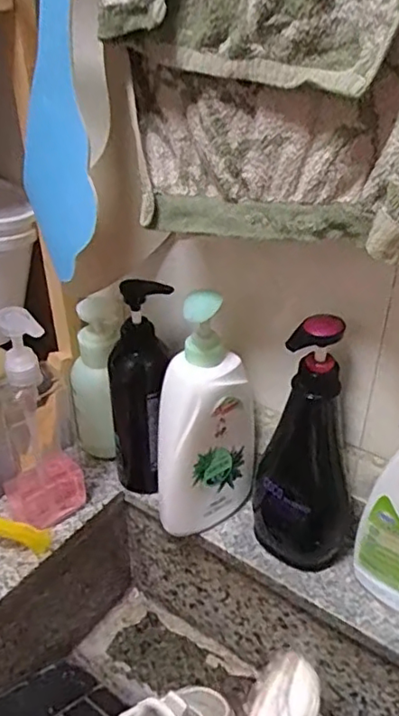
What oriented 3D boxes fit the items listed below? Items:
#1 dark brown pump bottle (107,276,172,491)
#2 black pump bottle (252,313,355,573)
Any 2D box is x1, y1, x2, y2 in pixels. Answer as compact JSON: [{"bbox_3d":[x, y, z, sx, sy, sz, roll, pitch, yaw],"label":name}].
[{"bbox_3d":[-0.063,0.040,0.644,0.066,0.243,0.056,6,35,8],"label":"dark brown pump bottle"},{"bbox_3d":[0.102,0.089,0.568,0.096,0.263,0.060,7,35,11],"label":"black pump bottle"}]

